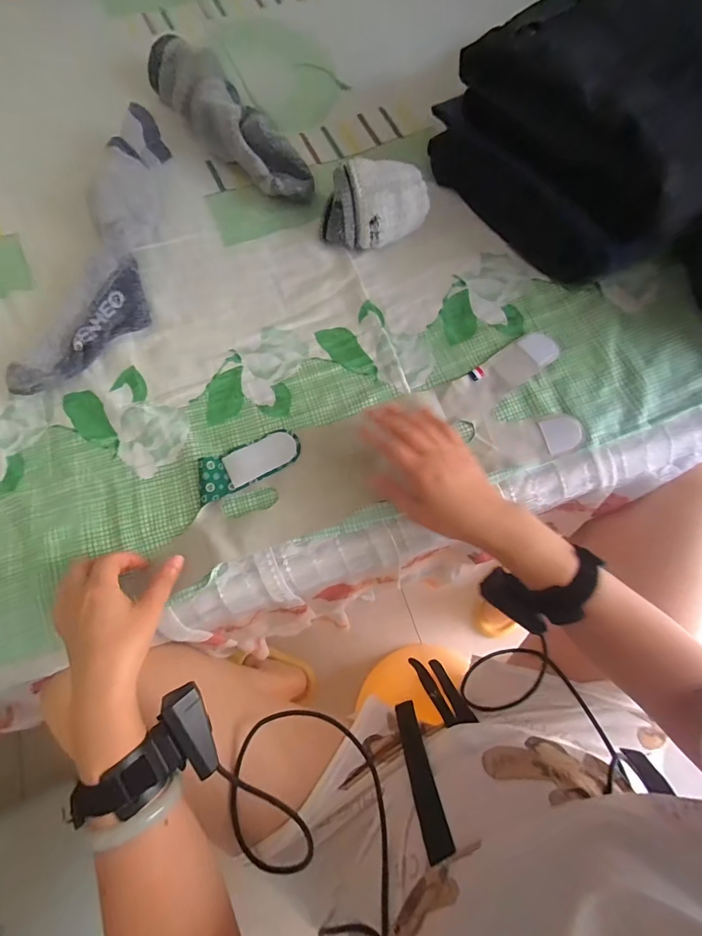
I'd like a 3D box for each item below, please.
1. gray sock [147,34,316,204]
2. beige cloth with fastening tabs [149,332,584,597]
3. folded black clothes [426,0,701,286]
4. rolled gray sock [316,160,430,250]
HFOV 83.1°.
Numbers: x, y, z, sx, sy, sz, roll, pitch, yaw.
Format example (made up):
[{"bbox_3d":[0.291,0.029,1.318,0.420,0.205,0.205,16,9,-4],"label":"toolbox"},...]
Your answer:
[{"bbox_3d":[-0.167,-0.474,0.539,0.084,0.068,0.306,-41,77,-11],"label":"gray sock"},{"bbox_3d":[0.024,-0.015,0.419,0.452,0.032,0.127,-19,77,-5],"label":"beige cloth with fastening tabs"},{"bbox_3d":[0.289,-0.403,0.461,0.220,0.168,0.316,-37,76,-10],"label":"folded black clothes"},{"bbox_3d":[0.028,-0.327,0.496,0.128,0.062,0.081,3,73,2],"label":"rolled gray sock"}]

